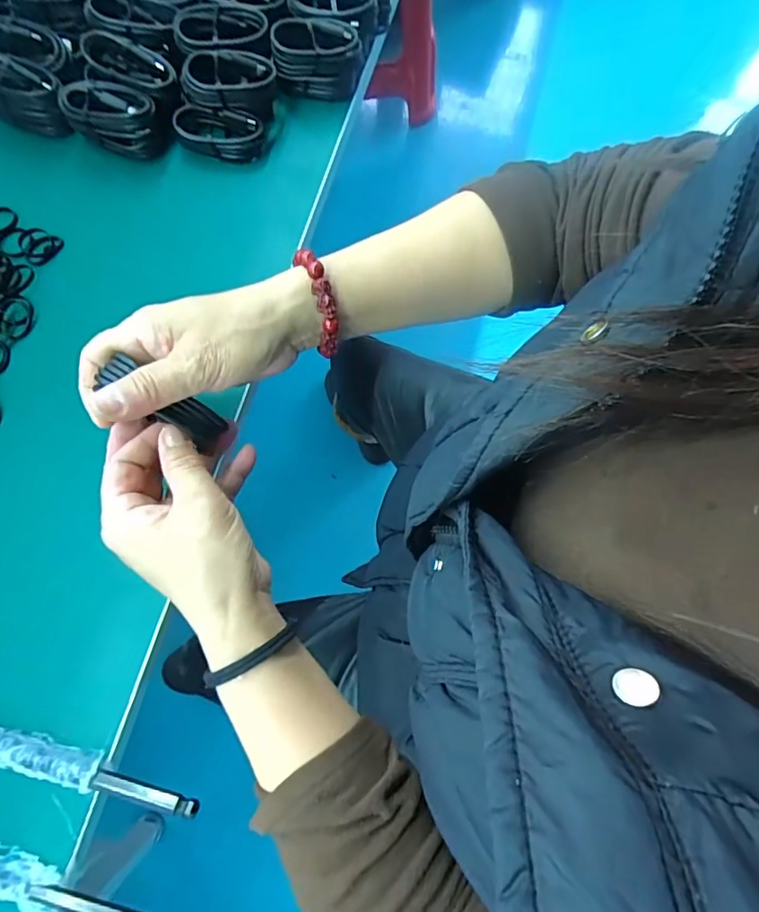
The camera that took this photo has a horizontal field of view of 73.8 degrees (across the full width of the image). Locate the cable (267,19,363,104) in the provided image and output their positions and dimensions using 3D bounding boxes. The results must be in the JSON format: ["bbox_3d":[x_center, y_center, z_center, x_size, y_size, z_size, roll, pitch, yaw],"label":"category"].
[{"bbox_3d":[-0.052,-0.335,0.428,0.070,0.048,0.031,-4,75,-3],"label":"cable"}]

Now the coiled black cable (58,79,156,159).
[{"bbox_3d":[-0.214,-0.273,0.410,0.072,0.036,0.043,21,76,4],"label":"coiled black cable"}]

